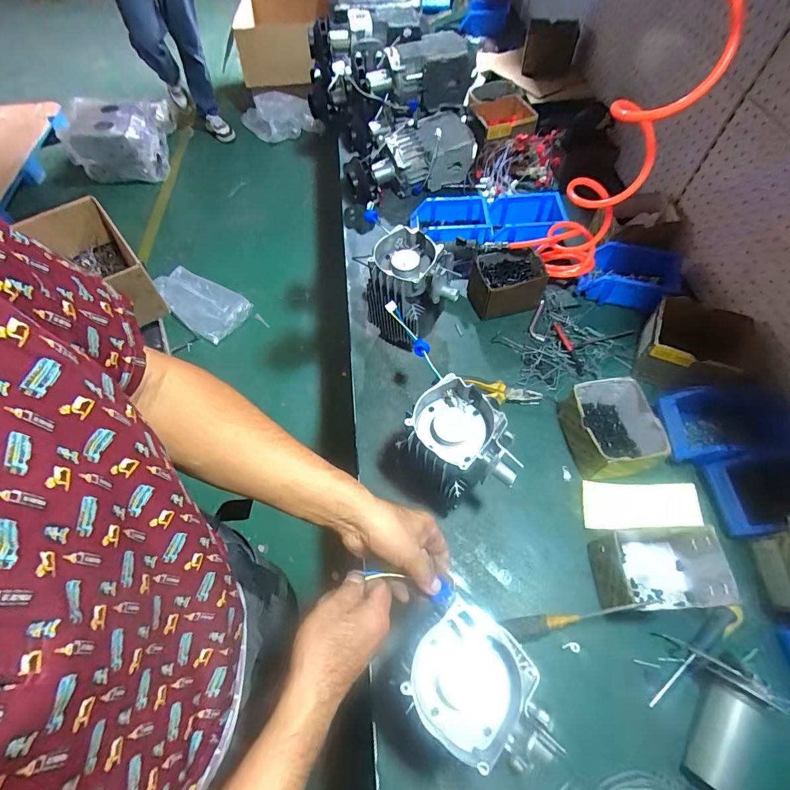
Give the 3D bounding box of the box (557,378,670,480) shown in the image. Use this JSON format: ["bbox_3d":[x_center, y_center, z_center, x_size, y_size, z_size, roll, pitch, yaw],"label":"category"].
[{"bbox_3d":[0.366,0.059,0.710,0.122,0.088,0.149,-8,61,0],"label":"box"}]

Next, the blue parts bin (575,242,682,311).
[{"bbox_3d":[0.496,-0.254,0.883,0.176,0.072,0.121,17,64,13],"label":"blue parts bin"}]

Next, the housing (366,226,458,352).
[{"bbox_3d":[0.029,-0.175,0.797,0.152,0.209,0.187,-15,61,-4],"label":"housing"}]

